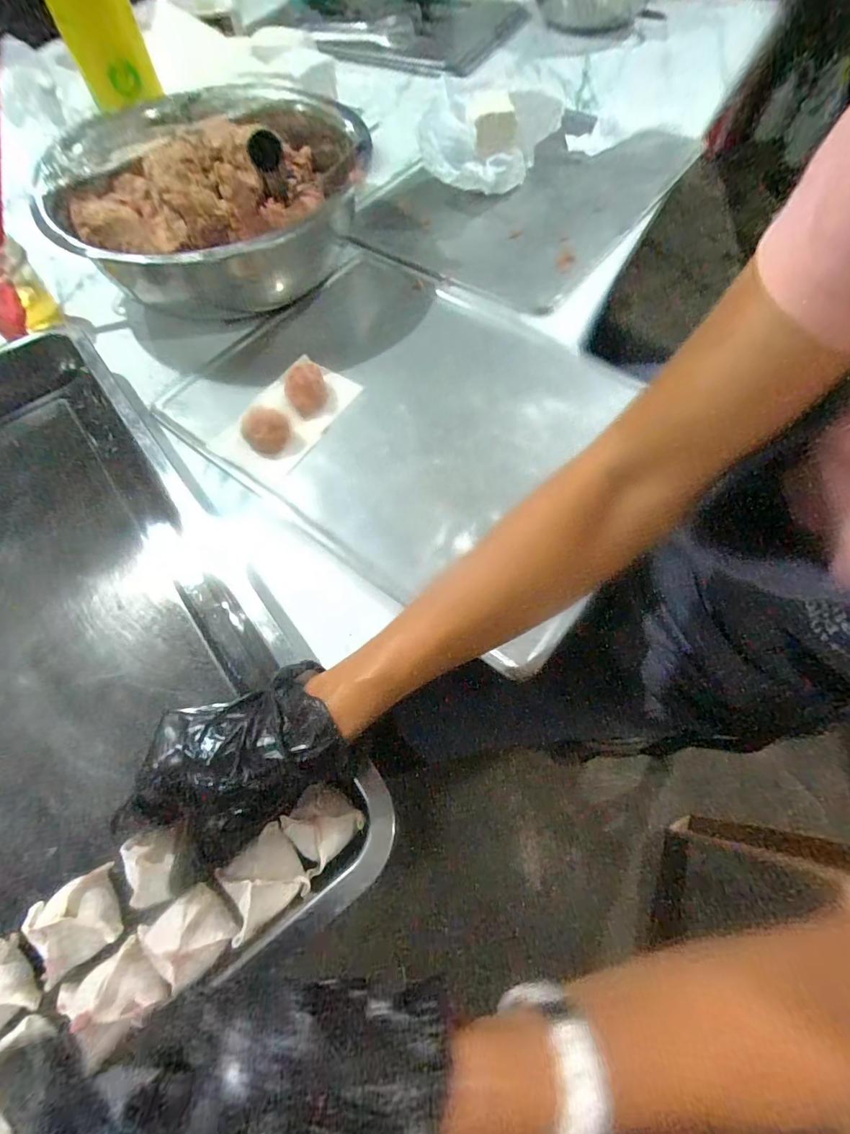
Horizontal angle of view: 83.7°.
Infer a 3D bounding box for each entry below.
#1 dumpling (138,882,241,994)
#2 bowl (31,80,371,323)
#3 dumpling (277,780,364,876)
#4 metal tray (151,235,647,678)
[{"bbox_3d":[-0.135,0.206,0.266,0.042,0.022,0.039,-40,69,-16],"label":"dumpling"},{"bbox_3d":[-0.226,-0.419,0.543,0.292,0.106,0.348,33,69,17],"label":"bowl"},{"bbox_3d":[-0.063,0.156,0.288,0.042,0.022,0.037,-41,69,-17],"label":"dumpling"},{"bbox_3d":[-0.001,-0.158,0.476,0.446,0.040,0.345,34,69,16],"label":"metal tray"}]

